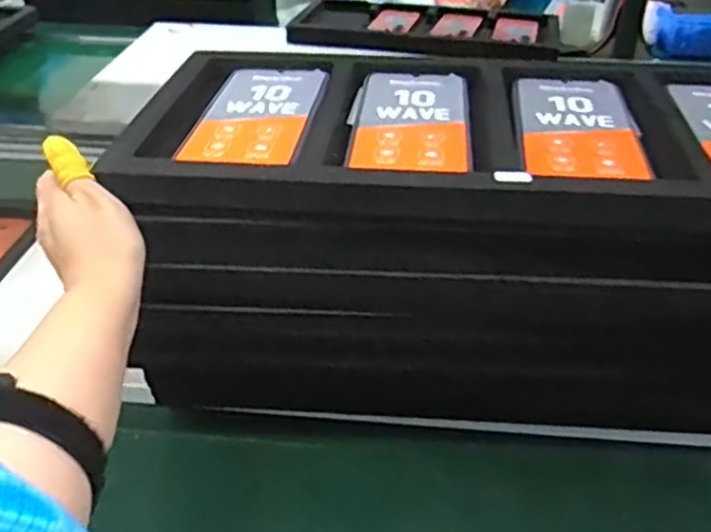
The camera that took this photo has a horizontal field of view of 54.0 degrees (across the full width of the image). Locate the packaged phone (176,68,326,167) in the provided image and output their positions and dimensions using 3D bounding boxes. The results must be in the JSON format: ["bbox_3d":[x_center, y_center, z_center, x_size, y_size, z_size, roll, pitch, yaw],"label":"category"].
[{"bbox_3d":[-0.068,-0.109,0.495,0.077,0.008,0.151,5,36,7],"label":"packaged phone"}]

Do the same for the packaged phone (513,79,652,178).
[{"bbox_3d":[0.154,-0.097,0.482,0.079,0.010,0.148,4,35,6],"label":"packaged phone"}]

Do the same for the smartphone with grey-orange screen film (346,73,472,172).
[{"bbox_3d":[0.039,-0.102,0.486,0.082,0.007,0.156,4,35,5],"label":"smartphone with grey-orange screen film"}]

